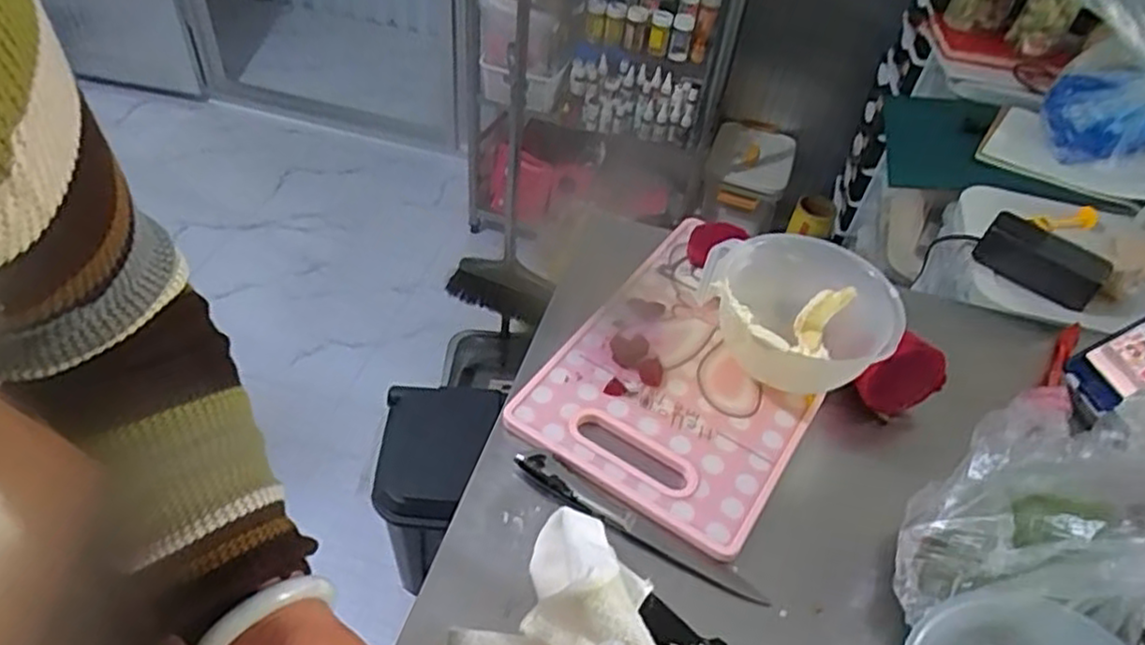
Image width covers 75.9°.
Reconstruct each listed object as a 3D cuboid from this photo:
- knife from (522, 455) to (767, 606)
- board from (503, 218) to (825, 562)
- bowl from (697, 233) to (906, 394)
[{"bbox_3d":[0.048,0.158,0.575,0.215,0.017,0.020,26,48,18],"label":"knife"},{"bbox_3d":[0.115,0.040,0.691,0.225,0.018,0.321,28,49,20],"label":"board"},{"bbox_3d":[0.204,-0.002,0.677,0.161,0.094,0.160,3,45,-4],"label":"bowl"}]

